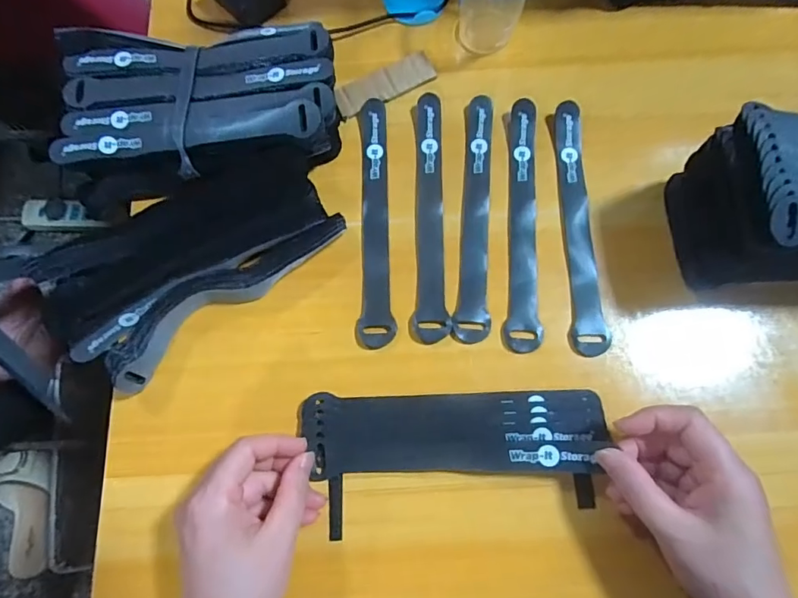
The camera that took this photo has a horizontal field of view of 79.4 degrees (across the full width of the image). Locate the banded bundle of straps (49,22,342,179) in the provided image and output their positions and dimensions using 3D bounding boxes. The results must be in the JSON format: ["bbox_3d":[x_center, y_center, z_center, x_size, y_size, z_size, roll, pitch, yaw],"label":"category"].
[{"bbox_3d":[-0.154,-0.156,0.378,0.210,0.046,0.127,-4,72,0],"label":"banded bundle of straps"}]

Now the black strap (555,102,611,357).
[{"bbox_3d":[0.138,-0.060,0.369,0.024,0.008,0.206,0,72,1],"label":"black strap"}]

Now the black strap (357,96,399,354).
[{"bbox_3d":[-0.016,-0.065,0.377,0.026,0.006,0.208,0,72,1],"label":"black strap"}]

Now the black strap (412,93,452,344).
[{"bbox_3d":[0.024,-0.070,0.378,0.023,0.006,0.209,0,72,1],"label":"black strap"}]

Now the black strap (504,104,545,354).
[{"bbox_3d":[0.097,-0.063,0.372,0.024,0.008,0.207,5,72,3],"label":"black strap"}]

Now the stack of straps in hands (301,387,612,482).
[{"bbox_3d":[0.037,0.089,0.320,0.197,0.022,0.052,-2,72,4],"label":"stack of straps in hands"}]

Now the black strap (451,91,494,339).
[{"bbox_3d":[0.062,-0.070,0.376,0.023,0.004,0.209,5,72,3],"label":"black strap"}]

